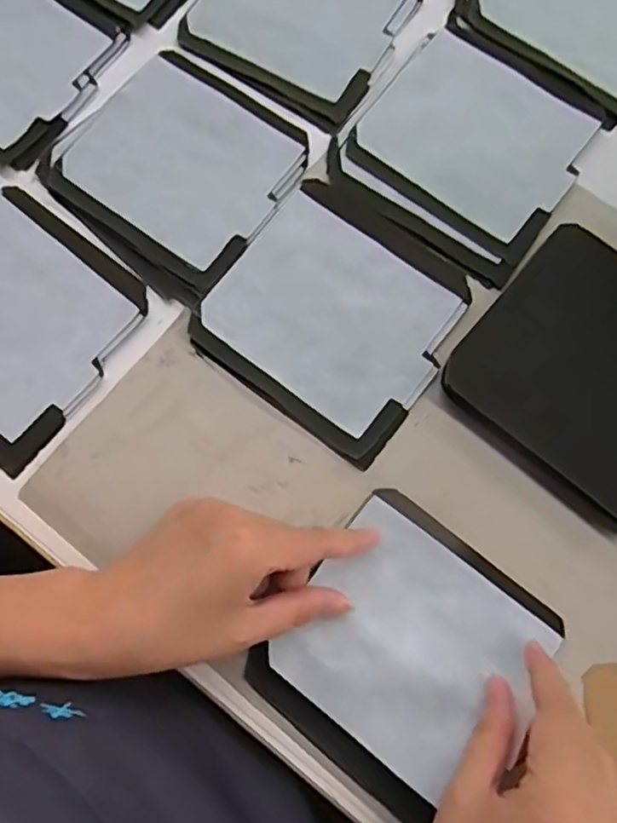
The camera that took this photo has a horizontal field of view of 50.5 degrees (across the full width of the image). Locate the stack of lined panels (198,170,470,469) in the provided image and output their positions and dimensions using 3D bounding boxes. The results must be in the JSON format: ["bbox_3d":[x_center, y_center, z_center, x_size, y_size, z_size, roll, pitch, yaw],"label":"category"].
[{"bbox_3d":[0.018,-0.061,0.397,0.137,0.009,0.139,35,80,9],"label":"stack of lined panels"}]

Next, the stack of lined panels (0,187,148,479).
[{"bbox_3d":[-0.182,-0.056,0.396,0.136,0.008,0.135,37,80,10],"label":"stack of lined panels"}]

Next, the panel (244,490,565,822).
[{"bbox_3d":[0.050,0.126,0.343,0.119,0.025,0.133,37,80,10],"label":"panel"}]

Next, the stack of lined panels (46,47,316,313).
[{"bbox_3d":[-0.084,-0.158,0.420,0.142,0.006,0.136,39,81,10],"label":"stack of lined panels"}]

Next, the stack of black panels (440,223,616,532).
[{"bbox_3d":[0.164,-0.024,0.369,0.134,0.015,0.130,39,81,10],"label":"stack of black panels"}]

